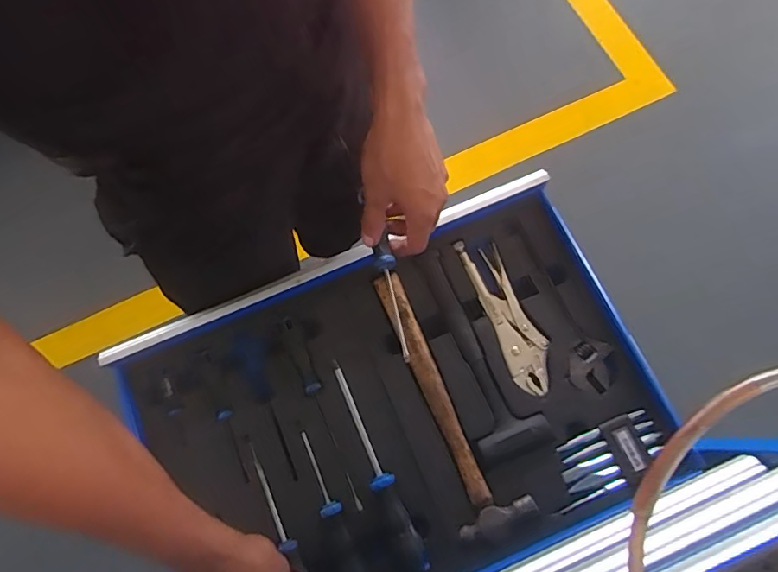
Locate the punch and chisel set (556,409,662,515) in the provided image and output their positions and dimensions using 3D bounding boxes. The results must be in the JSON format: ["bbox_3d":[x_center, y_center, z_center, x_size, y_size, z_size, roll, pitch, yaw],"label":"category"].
[{"bbox_3d":[0.260,0.203,0.607,0.133,0.014,0.070,-25,75,-5],"label":"punch and chisel set"}]

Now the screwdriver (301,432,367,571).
[{"bbox_3d":[-0.065,0.261,0.583,0.024,0.022,0.185,-25,75,-5],"label":"screwdriver"}]

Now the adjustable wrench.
[{"bbox_3d":[0.224,0.019,0.661,0.057,0.011,0.241,-17,74,-3],"label":"adjustable wrench"}]

